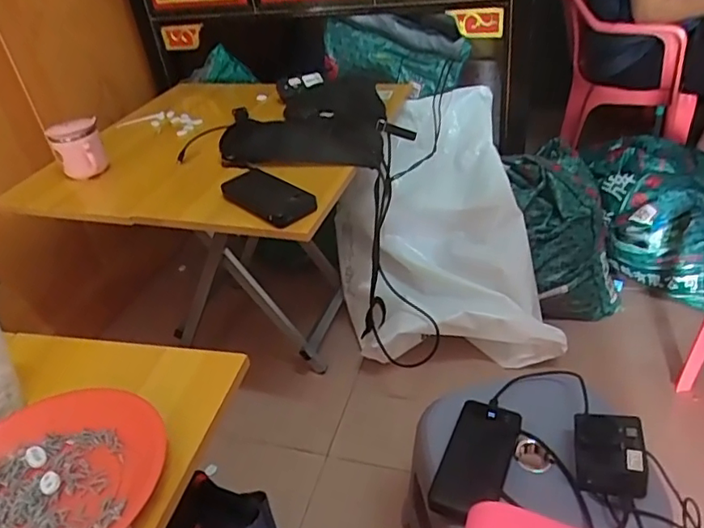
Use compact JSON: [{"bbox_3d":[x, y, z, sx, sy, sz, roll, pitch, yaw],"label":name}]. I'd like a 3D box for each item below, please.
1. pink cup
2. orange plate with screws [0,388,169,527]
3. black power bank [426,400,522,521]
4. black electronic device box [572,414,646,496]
[{"bbox_3d":[-0.471,-0.197,0.978,0.078,0.086,0.085,-23,39,-20],"label":"pink cup"},{"bbox_3d":[-0.258,0.183,0.476,0.166,0.027,0.192,22,45,34],"label":"orange plate with screws"},{"bbox_3d":[0.151,0.236,0.686,0.073,0.021,0.156,12,40,25],"label":"black power bank"},{"bbox_3d":[0.295,0.221,0.657,0.075,0.060,0.080,2,37,13],"label":"black electronic device box"}]

